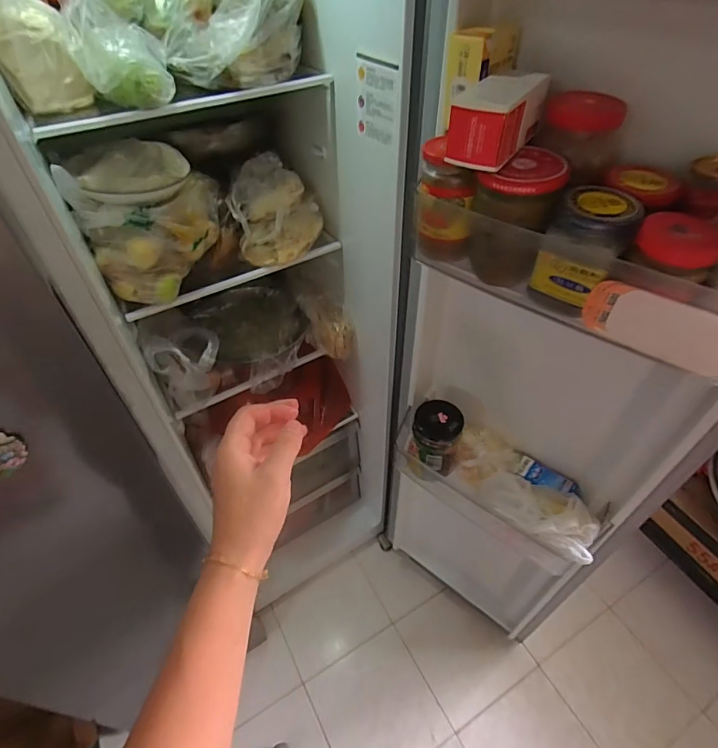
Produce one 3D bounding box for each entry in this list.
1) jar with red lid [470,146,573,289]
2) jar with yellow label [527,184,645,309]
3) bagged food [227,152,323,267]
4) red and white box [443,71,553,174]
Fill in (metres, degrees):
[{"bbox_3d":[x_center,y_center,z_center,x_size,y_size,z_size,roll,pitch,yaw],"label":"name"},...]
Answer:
[{"bbox_3d":[0.153,-0.160,0.461,0.086,0.117,0.086,15,49,15],"label":"jar with red lid"},{"bbox_3d":[0.215,-0.118,0.428,0.072,0.098,0.062,32,55,28],"label":"jar with yellow label"},{"bbox_3d":[-0.151,-0.297,0.809,0.157,0.132,0.135,-8,47,-6],"label":"bagged food"},{"bbox_3d":[0.129,-0.244,0.421,0.059,0.054,0.116,24,52,22],"label":"red and white box"}]

